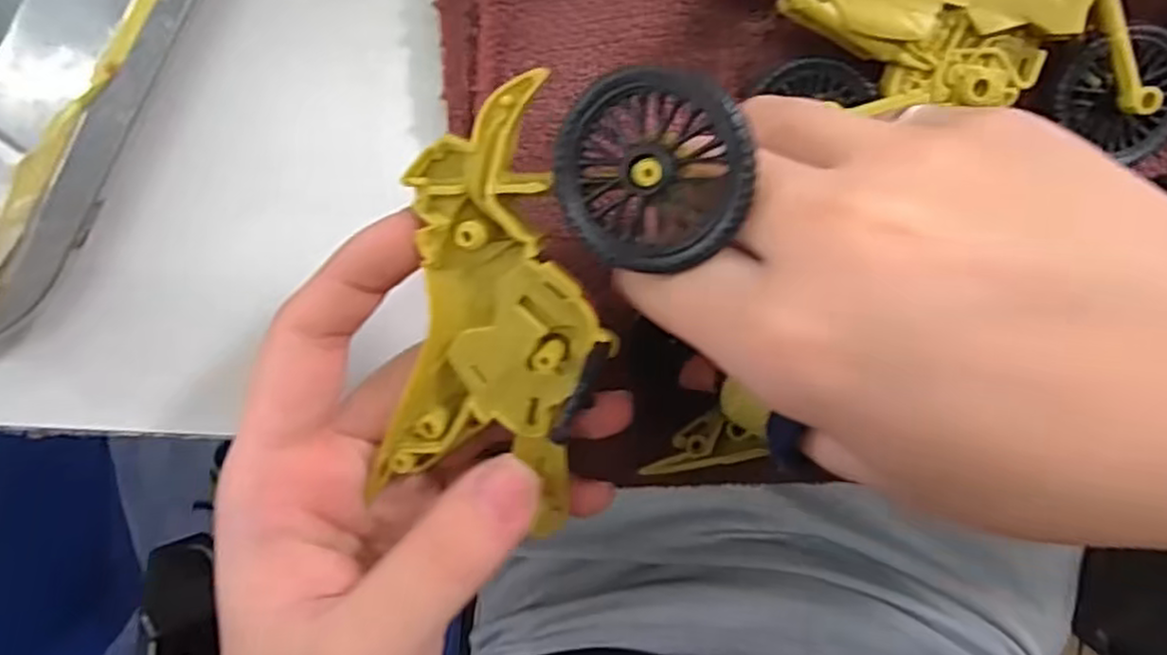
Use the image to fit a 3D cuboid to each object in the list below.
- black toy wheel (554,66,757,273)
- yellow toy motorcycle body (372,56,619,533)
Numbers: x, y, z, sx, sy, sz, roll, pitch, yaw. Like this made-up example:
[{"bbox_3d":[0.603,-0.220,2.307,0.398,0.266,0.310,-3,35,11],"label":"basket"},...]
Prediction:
[{"bbox_3d":[0.013,-0.030,0.137,0.036,0.009,0.035,5,105,20],"label":"black toy wheel"},{"bbox_3d":[-0.018,-0.002,0.159,0.044,0.009,0.098,15,112,9],"label":"yellow toy motorcycle body"}]

